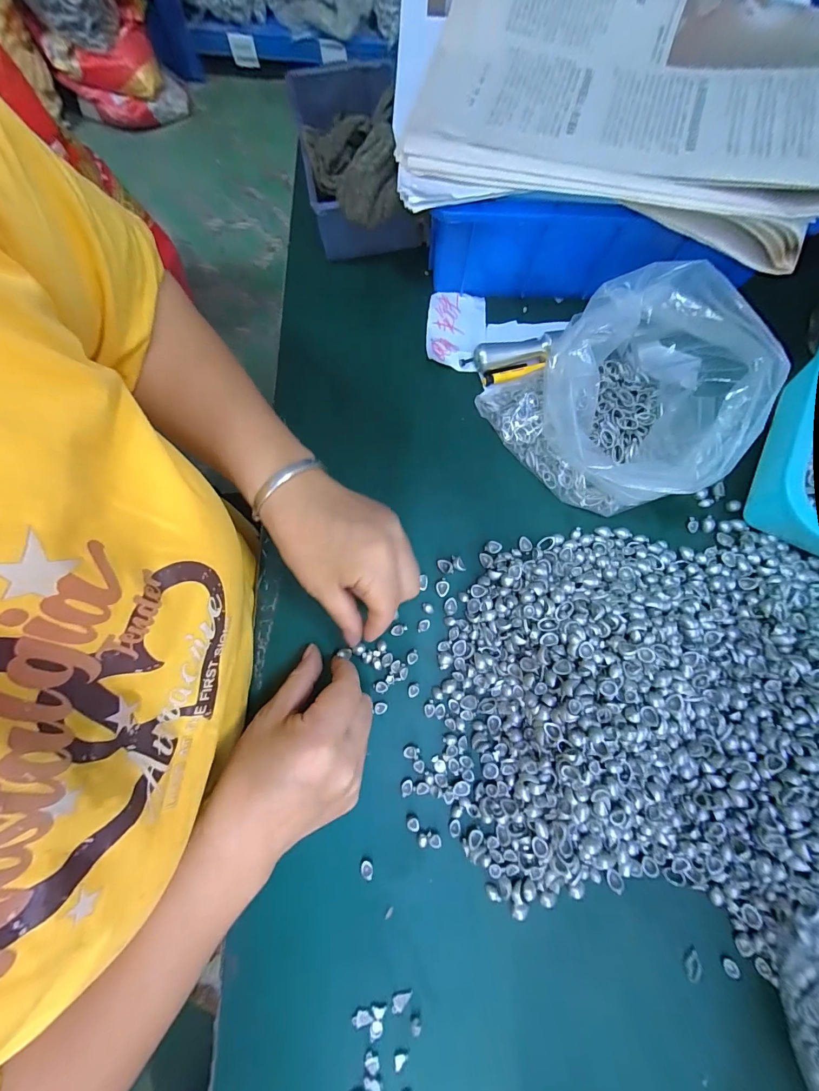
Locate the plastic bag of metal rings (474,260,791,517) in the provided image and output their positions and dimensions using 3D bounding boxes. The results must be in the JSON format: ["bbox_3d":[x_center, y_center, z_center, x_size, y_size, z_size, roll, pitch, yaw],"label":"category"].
[{"bbox_3d":[0.155,-0.100,0.284,0.146,0.093,0.148,-25,81,-5],"label":"plastic bag of metal rings"}]

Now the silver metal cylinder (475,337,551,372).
[{"bbox_3d":[0.087,-0.163,0.335,0.062,0.018,0.018,-14,80,-3],"label":"silver metal cylinder"}]

